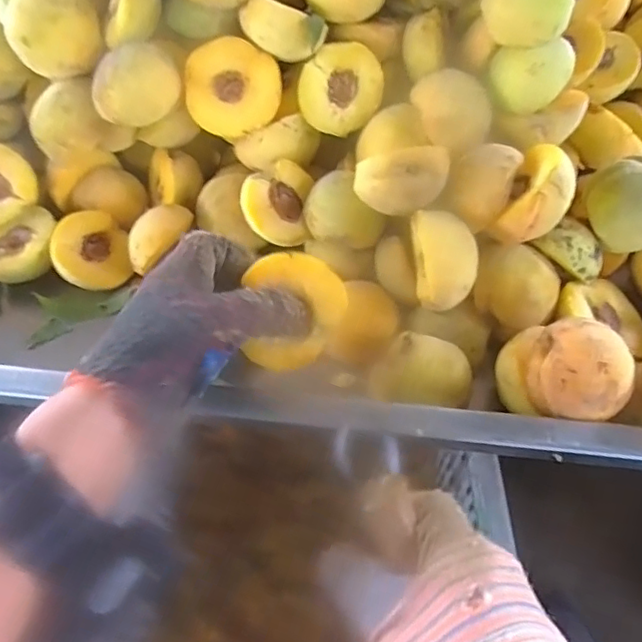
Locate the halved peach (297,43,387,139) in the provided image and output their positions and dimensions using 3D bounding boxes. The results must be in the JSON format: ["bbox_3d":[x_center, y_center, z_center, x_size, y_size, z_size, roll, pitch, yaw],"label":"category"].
[{"bbox_3d":[0.017,-0.182,0.459,0.064,0.033,0.066,-2,96,8],"label":"halved peach"}]

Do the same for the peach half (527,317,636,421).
[{"bbox_3d":[0.159,0.031,0.353,0.057,0.040,0.054,-1,55,2],"label":"peach half"}]

